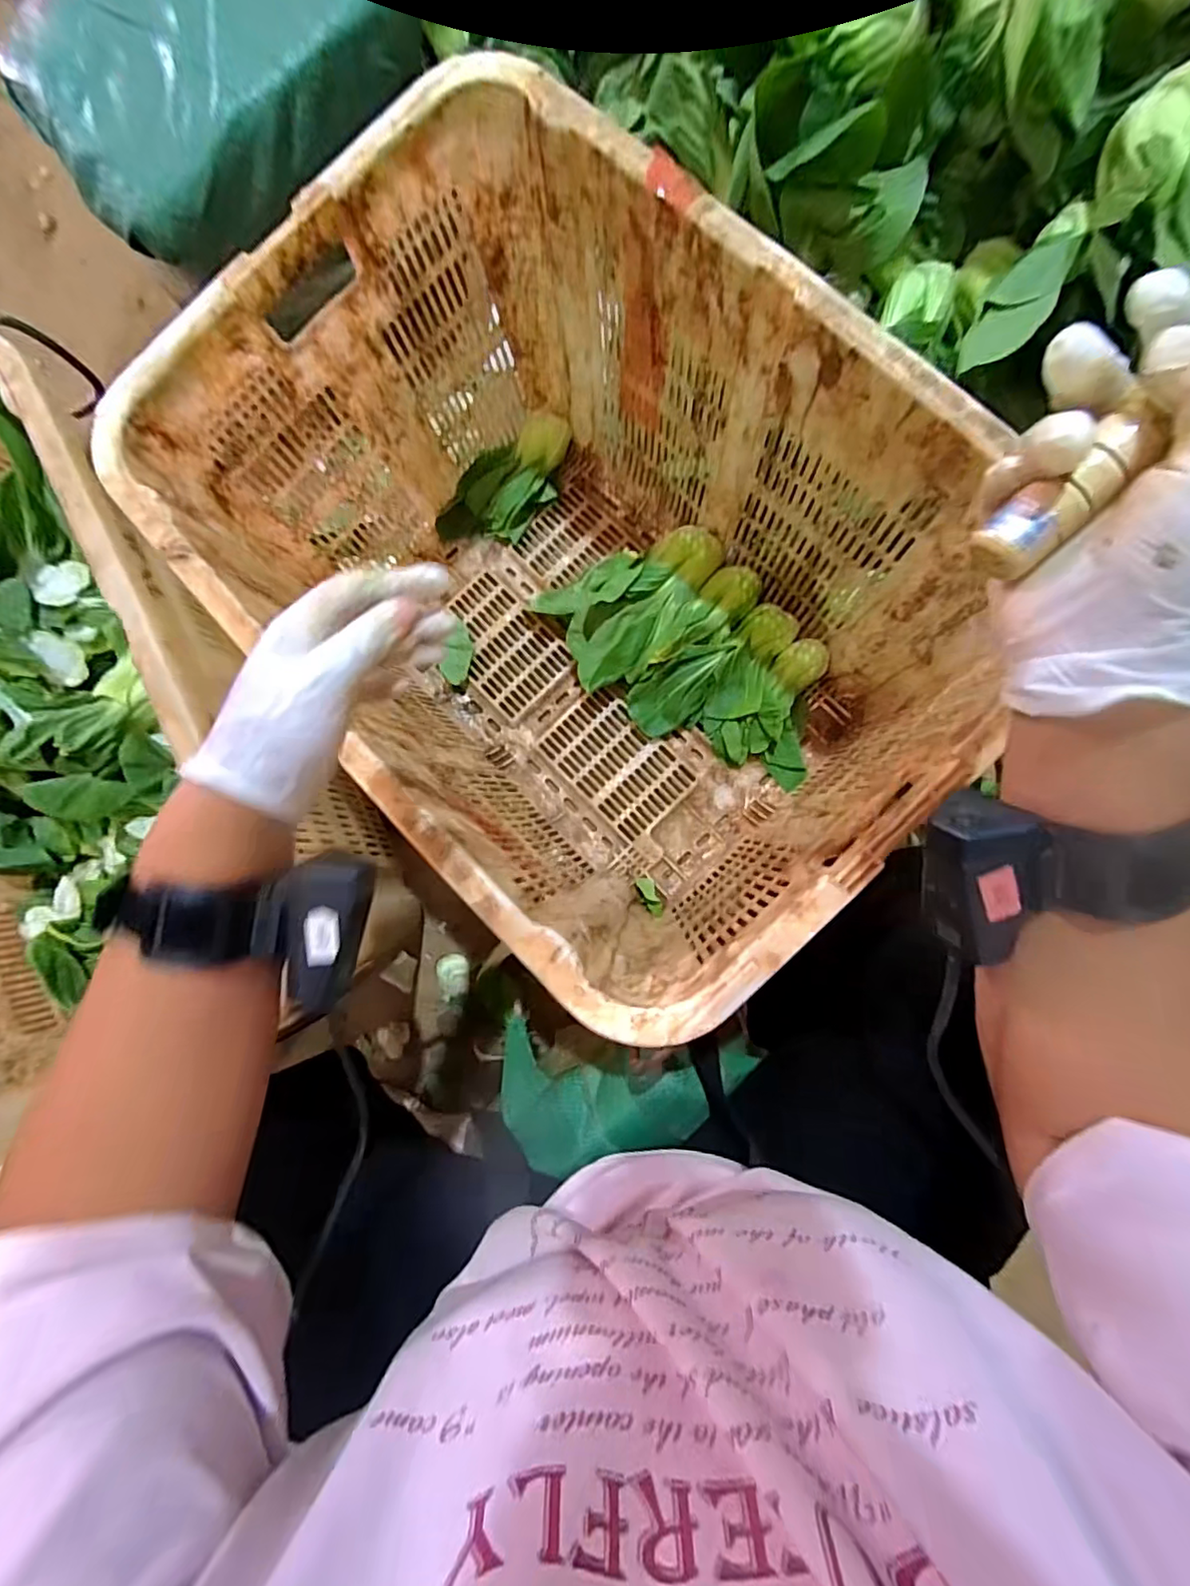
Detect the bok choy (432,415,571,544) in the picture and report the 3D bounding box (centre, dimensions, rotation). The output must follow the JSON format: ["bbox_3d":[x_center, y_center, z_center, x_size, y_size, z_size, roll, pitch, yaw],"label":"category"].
[{"bbox_3d":[-0.116,-0.410,0.770,0.215,0.062,0.106,-40,81,1],"label":"bok choy"}]

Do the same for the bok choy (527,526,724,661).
[{"bbox_3d":[0.044,-0.257,0.728,0.243,0.076,0.097,-18,82,4],"label":"bok choy"}]

